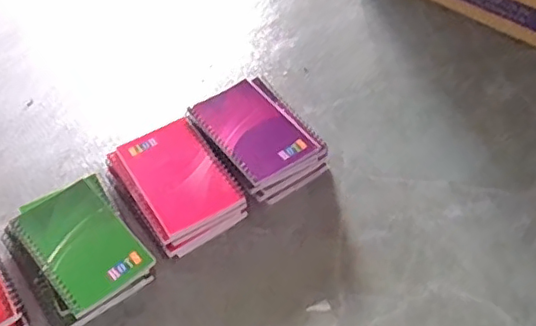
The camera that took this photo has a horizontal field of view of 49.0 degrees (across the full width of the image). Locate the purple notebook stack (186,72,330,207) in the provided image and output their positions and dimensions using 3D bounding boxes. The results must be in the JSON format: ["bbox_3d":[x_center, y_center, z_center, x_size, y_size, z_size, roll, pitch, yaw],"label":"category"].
[{"bbox_3d":[-0.008,-0.025,0.631,0.101,0.041,0.141,-29,56,-22],"label":"purple notebook stack"}]

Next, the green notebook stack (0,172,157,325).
[{"bbox_3d":[-0.175,0.077,0.542,0.100,0.031,0.135,-29,56,-23],"label":"green notebook stack"}]

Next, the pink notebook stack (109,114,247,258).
[{"bbox_3d":[-0.090,0.022,0.589,0.094,0.034,0.137,-28,55,-22],"label":"pink notebook stack"}]

